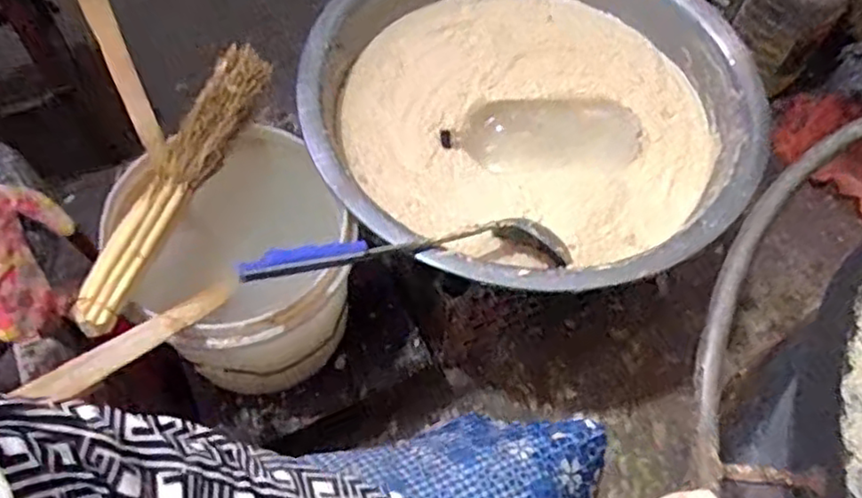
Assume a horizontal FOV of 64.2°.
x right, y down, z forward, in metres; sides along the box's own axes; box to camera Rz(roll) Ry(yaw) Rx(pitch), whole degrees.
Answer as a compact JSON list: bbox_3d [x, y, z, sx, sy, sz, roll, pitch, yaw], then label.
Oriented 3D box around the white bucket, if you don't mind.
[{"bbox_3d":[-0.206,0.022,0.800,0.230,0.220,0.242,1,61,-2],"label":"white bucket"}]

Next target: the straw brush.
[{"bbox_3d":[-0.256,-0.067,0.707,0.077,0.064,0.347,12,61,5],"label":"straw brush"}]

